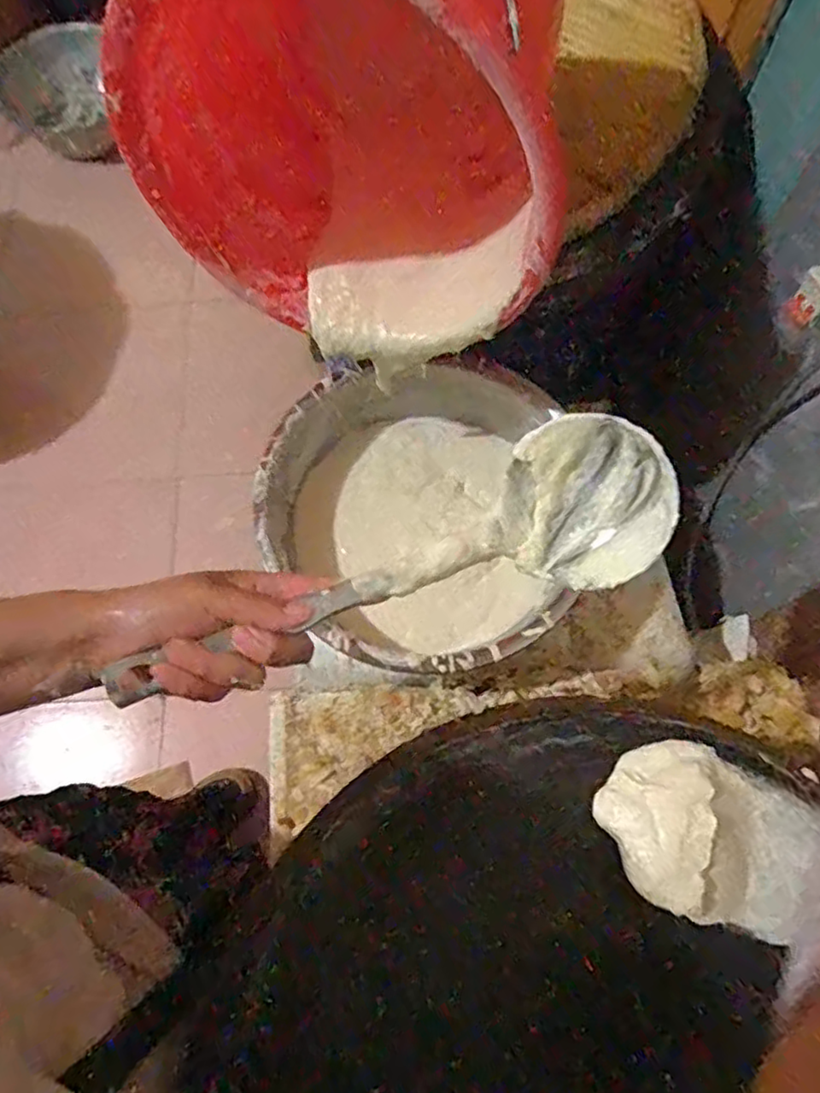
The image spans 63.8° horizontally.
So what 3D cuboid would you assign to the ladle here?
[{"bbox_3d":[-0.003,0.024,0.415,0.354,0.064,0.103,-23,72,-8],"label":"ladle"}]

